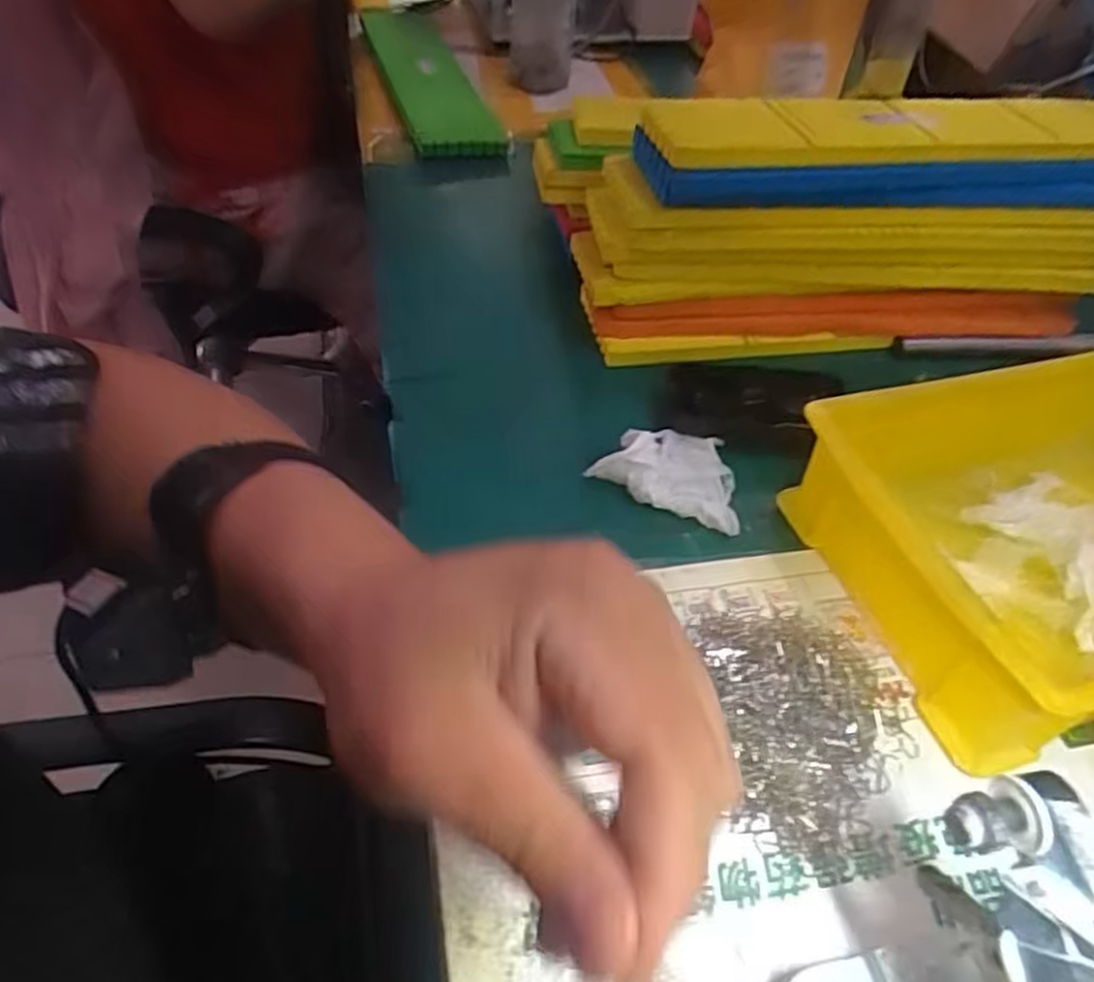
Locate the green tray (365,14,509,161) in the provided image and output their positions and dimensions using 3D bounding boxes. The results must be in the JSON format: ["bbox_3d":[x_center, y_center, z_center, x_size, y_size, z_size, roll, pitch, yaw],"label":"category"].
[{"bbox_3d":[-0.135,-0.441,0.802,0.082,0.029,0.383,-12,51,-16],"label":"green tray"}]

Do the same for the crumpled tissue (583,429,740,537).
[{"bbox_3d":[0.073,-0.015,0.433,0.072,0.034,0.069,9,47,2],"label":"crumpled tissue"}]

